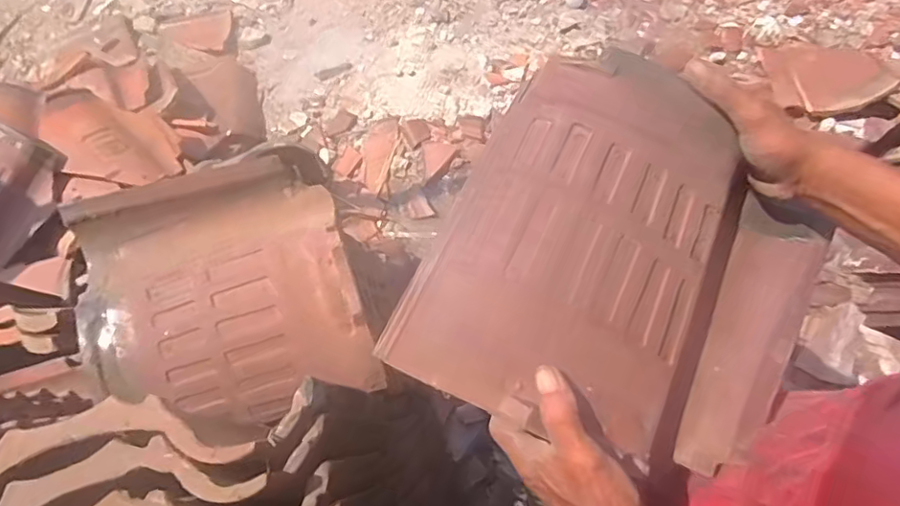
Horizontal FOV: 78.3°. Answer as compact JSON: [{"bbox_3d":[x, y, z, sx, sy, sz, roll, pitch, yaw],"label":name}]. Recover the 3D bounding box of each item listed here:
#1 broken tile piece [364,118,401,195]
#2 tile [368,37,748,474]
[{"bbox_3d":[-0.202,-0.284,1.559,0.086,0.014,0.237,14,69,7],"label":"broken tile piece"},{"bbox_3d":[0.111,-0.008,0.440,0.220,0.047,0.301,29,77,-2],"label":"tile"}]

